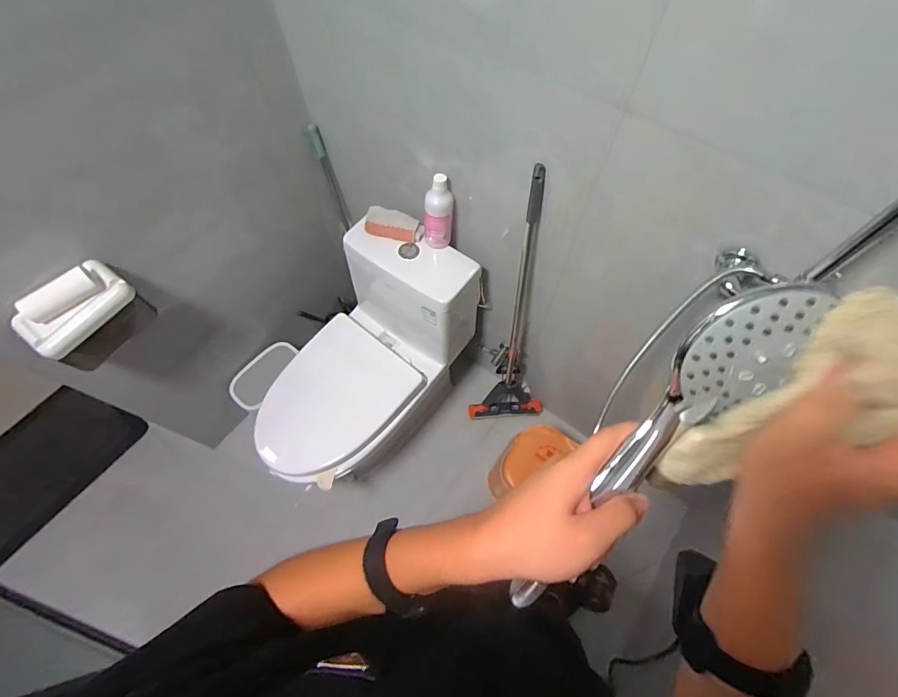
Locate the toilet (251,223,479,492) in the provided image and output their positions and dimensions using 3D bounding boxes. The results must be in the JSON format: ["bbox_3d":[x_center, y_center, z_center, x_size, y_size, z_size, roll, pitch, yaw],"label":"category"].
[{"bbox_3d":[-0.265,0.101,1.345,0.364,0.730,0.701,35,69,16],"label":"toilet"}]

